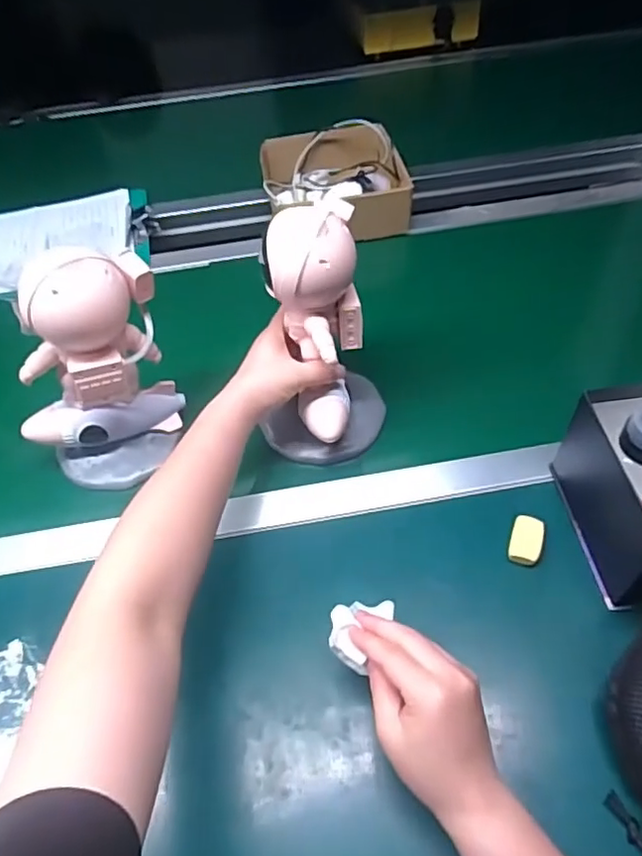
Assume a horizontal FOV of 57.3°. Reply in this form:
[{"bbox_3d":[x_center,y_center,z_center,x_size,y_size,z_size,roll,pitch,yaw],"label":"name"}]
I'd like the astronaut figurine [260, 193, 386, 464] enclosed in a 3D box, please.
[{"bbox_3d":[-0.003,-0.078,0.551,0.117,0.245,0.101,-7,39,0],"label":"astronaut figurine"}]

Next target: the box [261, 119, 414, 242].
[{"bbox_3d":[0.019,-0.365,0.863,0.191,0.087,0.179,-12,51,-5],"label":"box"}]

